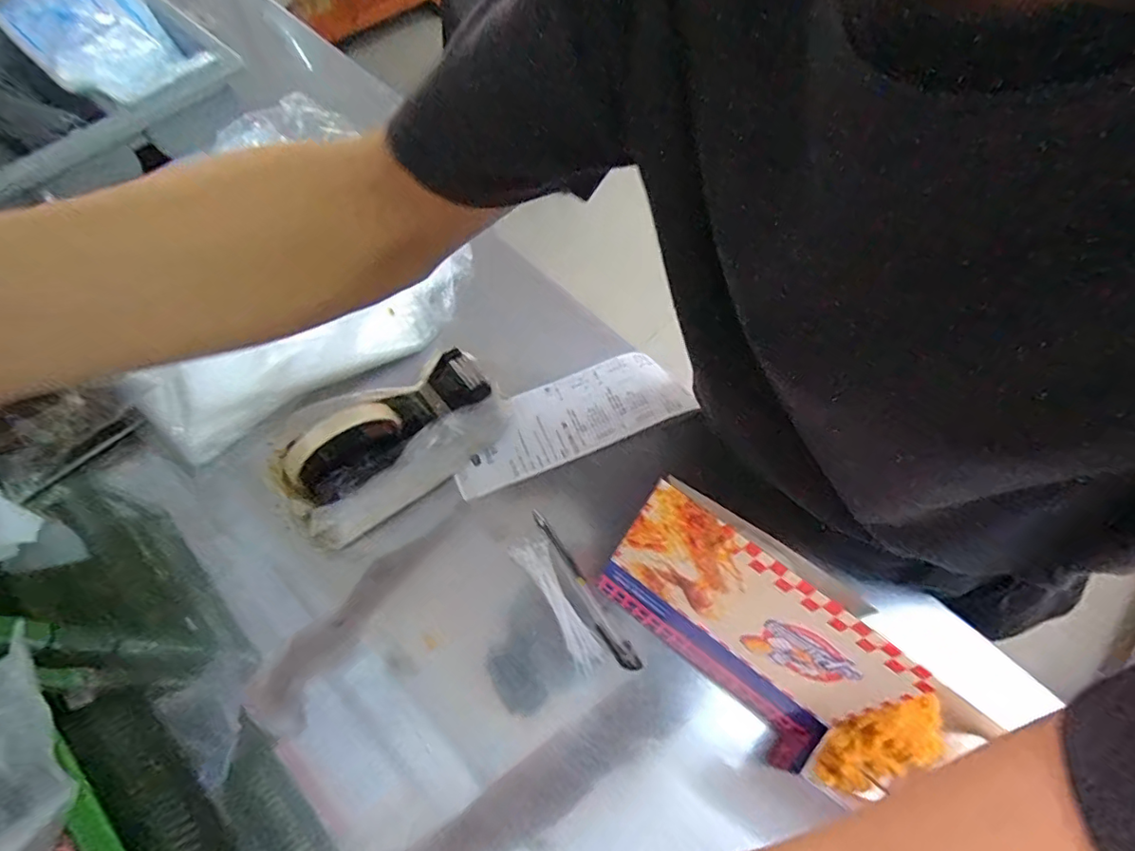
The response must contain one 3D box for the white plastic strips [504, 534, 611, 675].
[{"bbox_3d":[-0.005,0.138,0.432,0.029,0.014,0.110,-30,69,-16],"label":"white plastic strips"}]

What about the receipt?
[{"bbox_3d":[0.000,-0.008,0.501,0.215,0.012,0.079,-21,66,-10],"label":"receipt"}]

